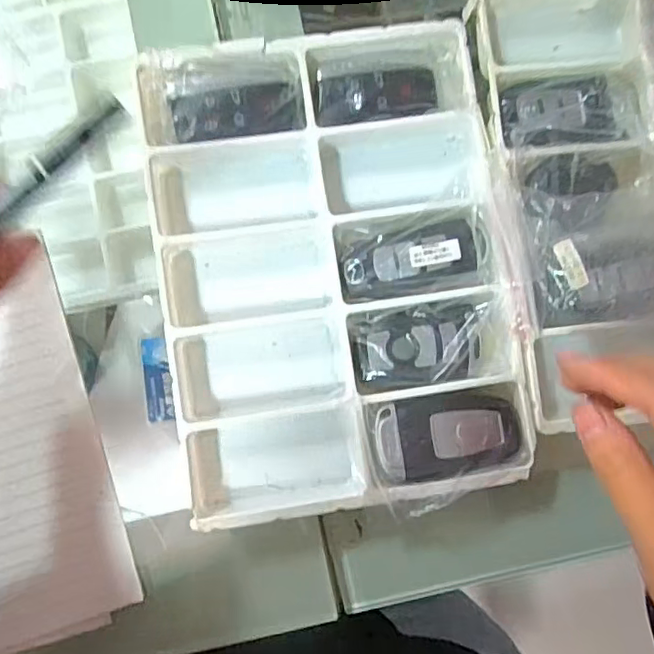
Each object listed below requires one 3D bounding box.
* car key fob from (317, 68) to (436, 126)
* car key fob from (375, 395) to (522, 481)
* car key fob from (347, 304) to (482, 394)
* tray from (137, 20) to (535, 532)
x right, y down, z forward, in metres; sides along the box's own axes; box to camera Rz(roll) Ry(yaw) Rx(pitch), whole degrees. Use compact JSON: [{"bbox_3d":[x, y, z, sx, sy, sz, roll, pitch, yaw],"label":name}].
[{"bbox_3d":[0.026,-0.121,0.307,0.063,0.009,0.026,-10,86,-2],"label":"car key fob"},{"bbox_3d":[0.061,0.054,0.290,0.071,0.008,0.038,-7,86,-2],"label":"car key fob"},{"bbox_3d":[0.045,0.010,0.301,0.066,0.020,0.040,-9,86,-2],"label":"car key fob"},{"bbox_3d":[0.001,-0.031,0.306,0.177,0.036,0.243,-8,83,-3],"label":"tray"}]

